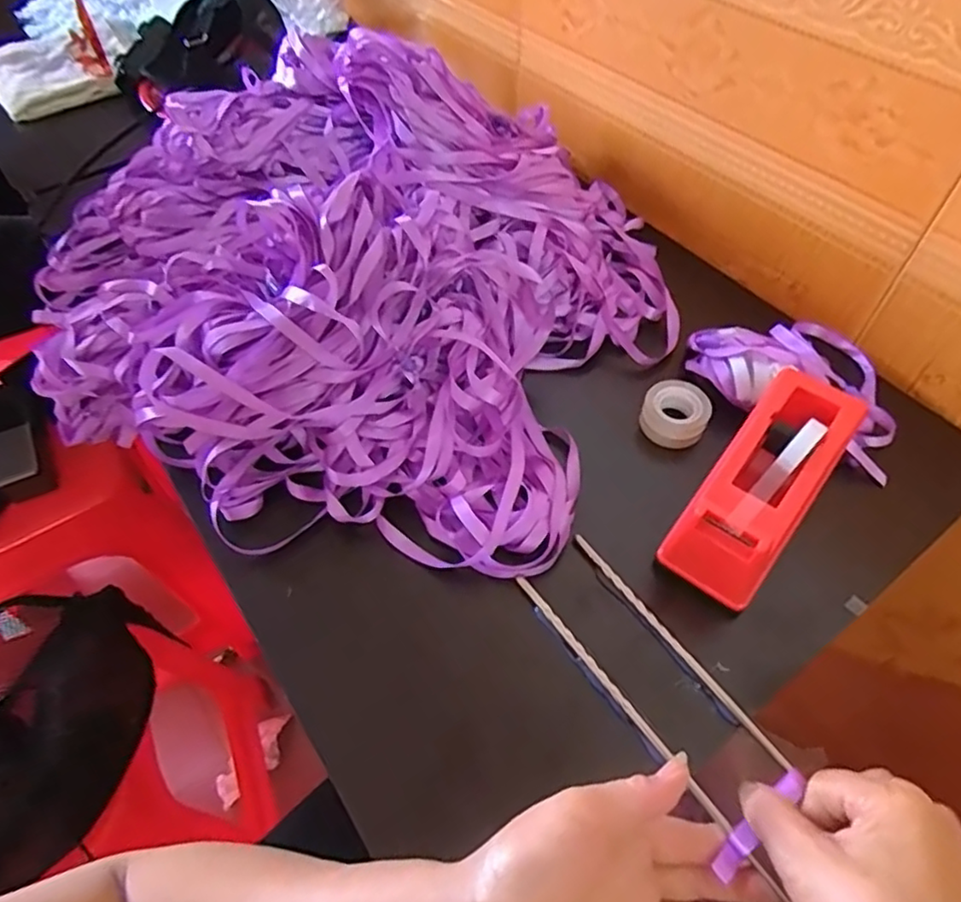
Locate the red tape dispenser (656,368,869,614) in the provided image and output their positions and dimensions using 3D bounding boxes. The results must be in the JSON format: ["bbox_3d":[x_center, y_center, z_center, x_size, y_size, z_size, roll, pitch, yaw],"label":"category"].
[{"bbox_3d":[0.180,0.021,0.406,0.061,0.064,0.155,33,61,23],"label":"red tape dispenser"}]

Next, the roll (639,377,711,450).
[{"bbox_3d":[0.148,-0.029,0.478,0.046,0.026,0.044,-1,54,1],"label":"roll"}]

